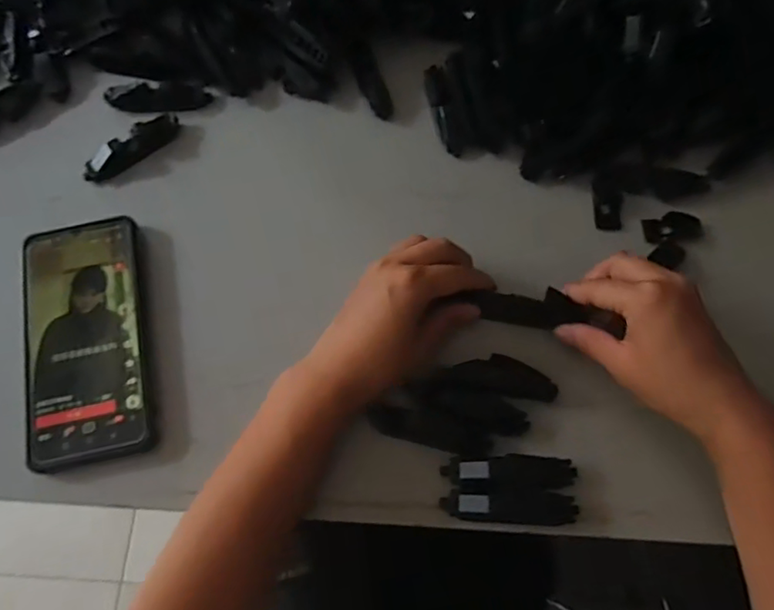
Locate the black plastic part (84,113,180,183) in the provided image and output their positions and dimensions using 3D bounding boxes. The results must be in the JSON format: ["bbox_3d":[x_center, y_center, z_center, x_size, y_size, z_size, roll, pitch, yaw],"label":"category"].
[{"bbox_3d":[-0.193,-0.120,0.446,0.079,0.014,0.018,-39,74,-12],"label":"black plastic part"}]

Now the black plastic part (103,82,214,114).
[{"bbox_3d":[-0.182,-0.166,0.469,0.081,0.015,0.024,-5,70,-1],"label":"black plastic part"}]

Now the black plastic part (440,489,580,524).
[{"bbox_3d":[0.075,0.124,0.361,0.081,0.010,0.018,1,70,1],"label":"black plastic part"}]

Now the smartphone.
[{"bbox_3d":[-0.204,0.020,0.399,0.080,0.009,0.169,-11,70,-3],"label":"smartphone"}]

